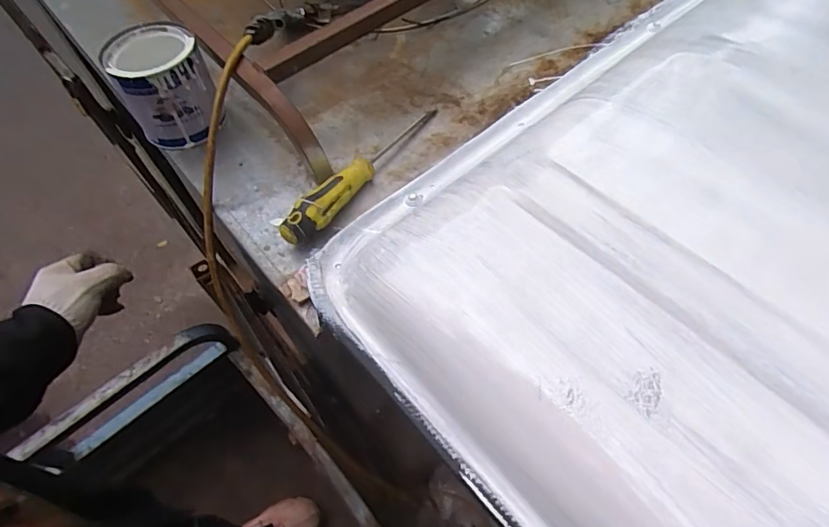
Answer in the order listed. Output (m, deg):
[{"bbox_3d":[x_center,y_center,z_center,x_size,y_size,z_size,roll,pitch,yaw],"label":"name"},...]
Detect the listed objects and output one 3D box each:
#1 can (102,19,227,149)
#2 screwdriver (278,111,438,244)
[{"bbox_3d":[-0.257,-0.183,0.510,0.086,0.096,0.085,0,61,0],"label":"can"},{"bbox_3d":[-0.045,-0.096,0.485,0.028,0.039,0.222,33,66,17],"label":"screwdriver"}]

